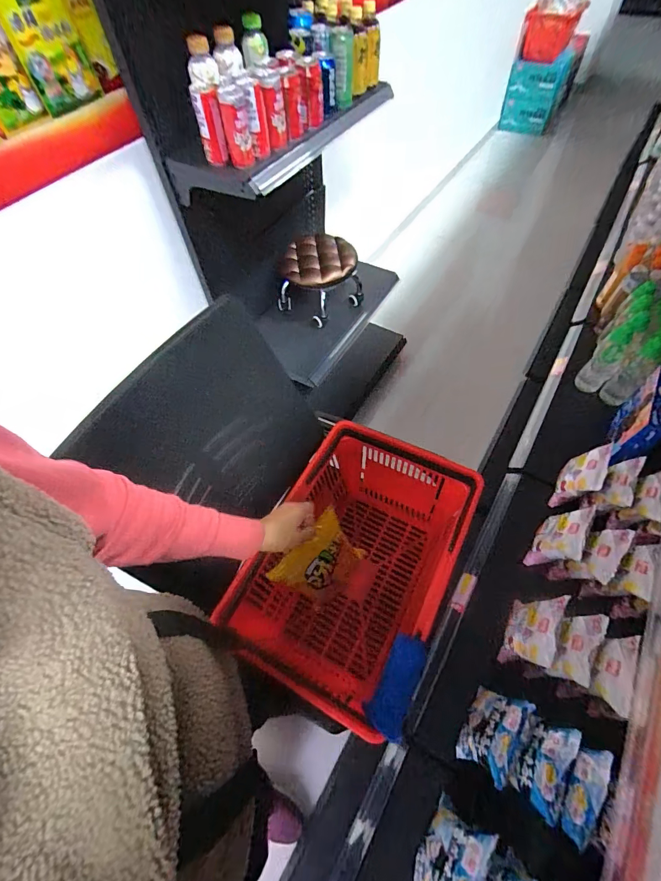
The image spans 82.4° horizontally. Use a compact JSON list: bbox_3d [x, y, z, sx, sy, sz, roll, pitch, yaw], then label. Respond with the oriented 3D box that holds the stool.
[{"bbox_3d":[-0.030,-0.574,1.349,0.262,0.202,0.240,20,61,16],"label":"stool"}]

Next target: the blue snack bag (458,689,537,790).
[{"bbox_3d":[0.288,0.520,0.682,0.064,0.105,0.138,32,65,21],"label":"blue snack bag"}]

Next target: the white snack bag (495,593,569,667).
[{"bbox_3d":[0.407,0.385,0.770,0.050,0.153,0.138,32,63,-12],"label":"white snack bag"}]

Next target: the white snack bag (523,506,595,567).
[{"bbox_3d":[0.521,0.223,0.869,0.073,0.133,0.119,22,62,17],"label":"white snack bag"}]

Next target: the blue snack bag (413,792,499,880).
[{"bbox_3d":[0.197,0.676,0.599,0.058,0.118,0.135,39,66,-13],"label":"blue snack bag"}]

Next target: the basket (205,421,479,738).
[{"bbox_3d":[0.053,0.243,0.759,0.318,0.287,0.471,23,62,17],"label":"basket"}]

